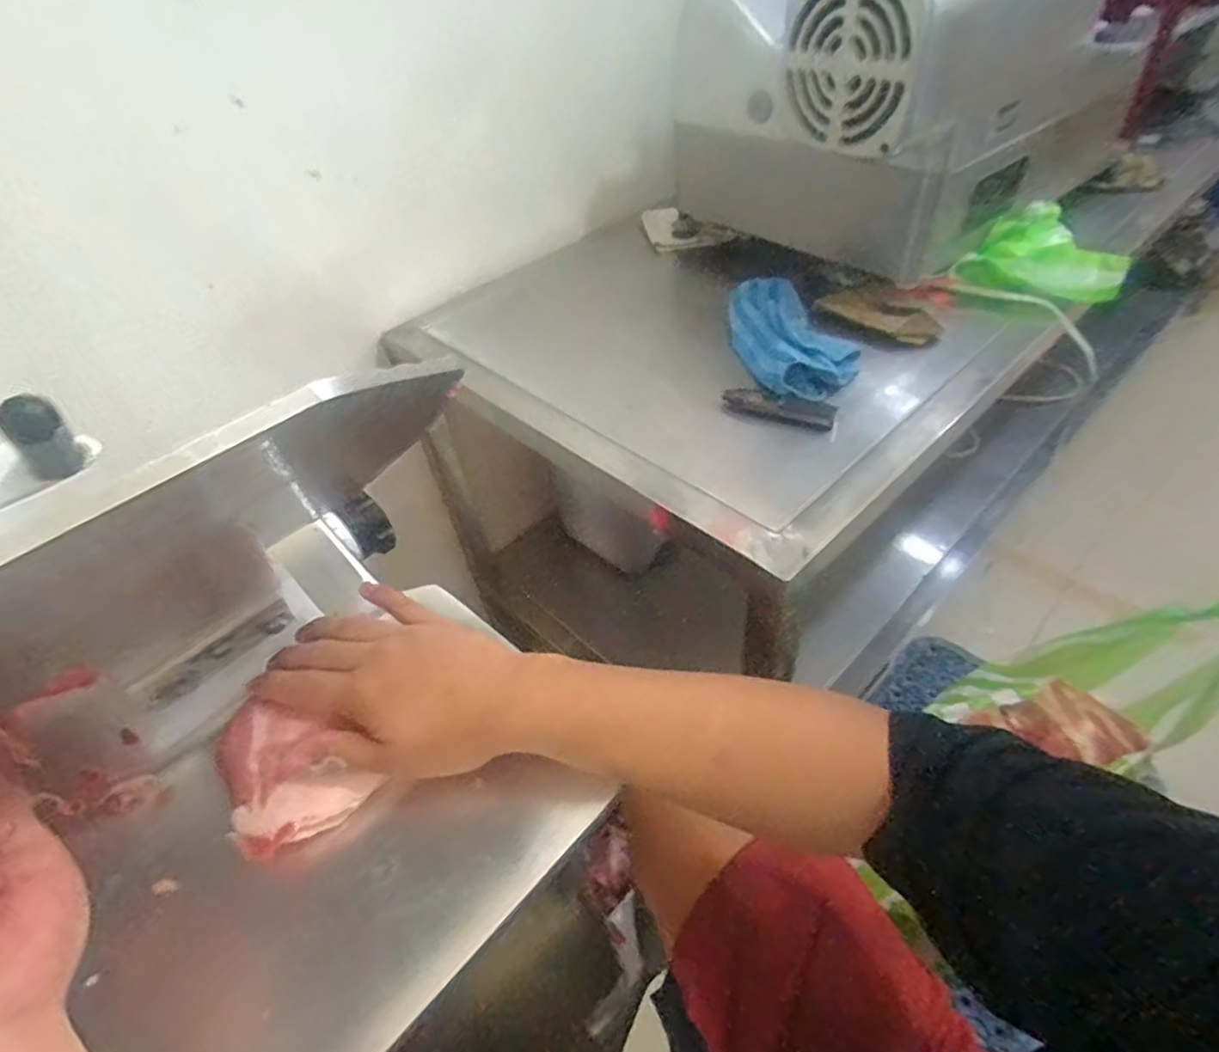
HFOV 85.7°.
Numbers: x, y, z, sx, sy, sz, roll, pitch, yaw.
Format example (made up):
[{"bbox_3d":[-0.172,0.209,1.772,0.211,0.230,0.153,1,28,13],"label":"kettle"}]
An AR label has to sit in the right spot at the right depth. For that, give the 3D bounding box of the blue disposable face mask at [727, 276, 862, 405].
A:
[{"bbox_3d":[0.203,-0.223,0.766,0.118,0.045,0.227,-16,46,-9],"label":"blue disposable face mask"}]

